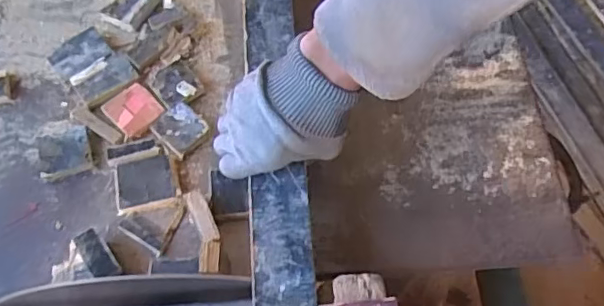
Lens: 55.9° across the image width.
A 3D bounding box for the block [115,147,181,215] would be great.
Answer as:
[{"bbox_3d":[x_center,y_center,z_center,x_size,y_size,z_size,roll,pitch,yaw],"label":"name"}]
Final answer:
[{"bbox_3d":[-0.152,0.029,0.553,0.060,0.010,0.054,-16,66,-9],"label":"block"}]

